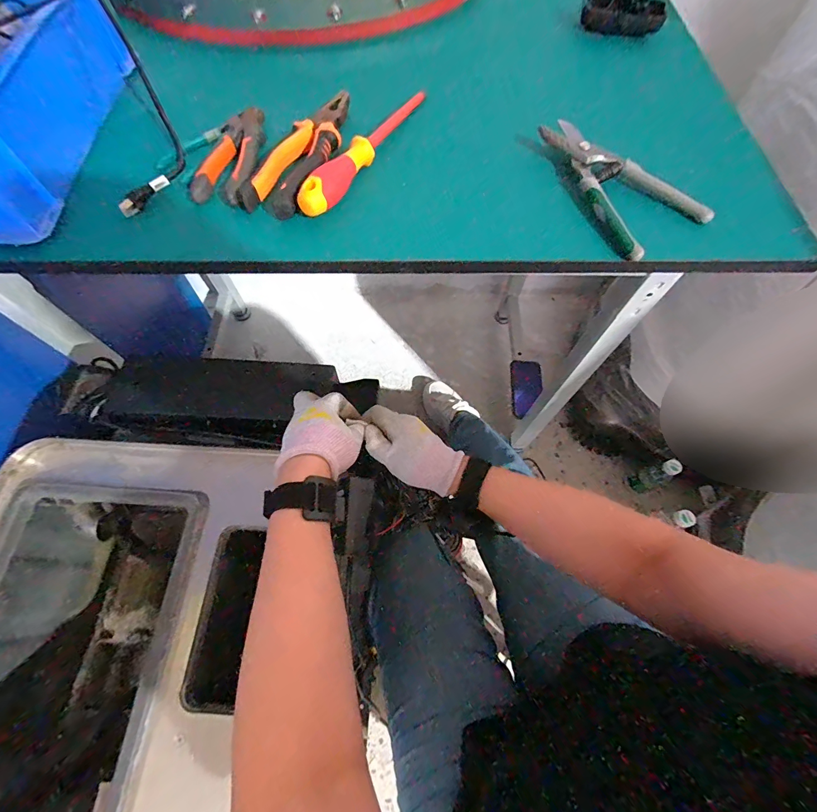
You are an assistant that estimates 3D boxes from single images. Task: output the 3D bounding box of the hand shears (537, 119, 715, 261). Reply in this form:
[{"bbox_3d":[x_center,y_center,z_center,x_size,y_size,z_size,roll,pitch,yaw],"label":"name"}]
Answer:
[{"bbox_3d":[0.215,-0.237,0.399,0.100,0.023,0.190,-21,66,-10],"label":"hand shears"}]

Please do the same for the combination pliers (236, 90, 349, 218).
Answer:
[{"bbox_3d":[-0.111,-0.274,0.413,0.064,0.026,0.190,17,66,8],"label":"combination pliers"}]

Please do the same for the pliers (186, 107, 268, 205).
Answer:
[{"bbox_3d":[-0.187,-0.280,0.421,0.061,0.021,0.166,7,65,3],"label":"pliers"}]

